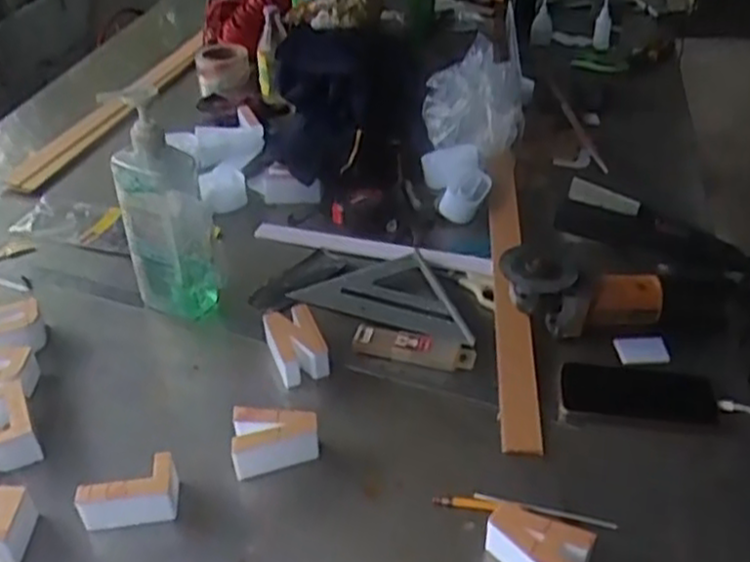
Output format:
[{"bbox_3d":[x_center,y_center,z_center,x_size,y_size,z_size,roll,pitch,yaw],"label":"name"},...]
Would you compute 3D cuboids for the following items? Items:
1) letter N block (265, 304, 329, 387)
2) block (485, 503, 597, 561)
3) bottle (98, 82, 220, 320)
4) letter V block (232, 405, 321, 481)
[{"bbox_3d":[-0.087,0.069,0.855,0.055,0.042,0.087,-16,39,-17],"label":"letter N block"},{"bbox_3d":[0.139,0.228,0.654,0.083,0.051,0.056,28,47,34],"label":"block"},{"bbox_3d":[-0.243,-0.082,0.888,0.096,0.274,0.073,-15,39,-15],"label":"bottle"},{"bbox_3d":[-0.097,0.157,0.758,0.083,0.045,0.056,-6,37,-5],"label":"letter V block"}]

